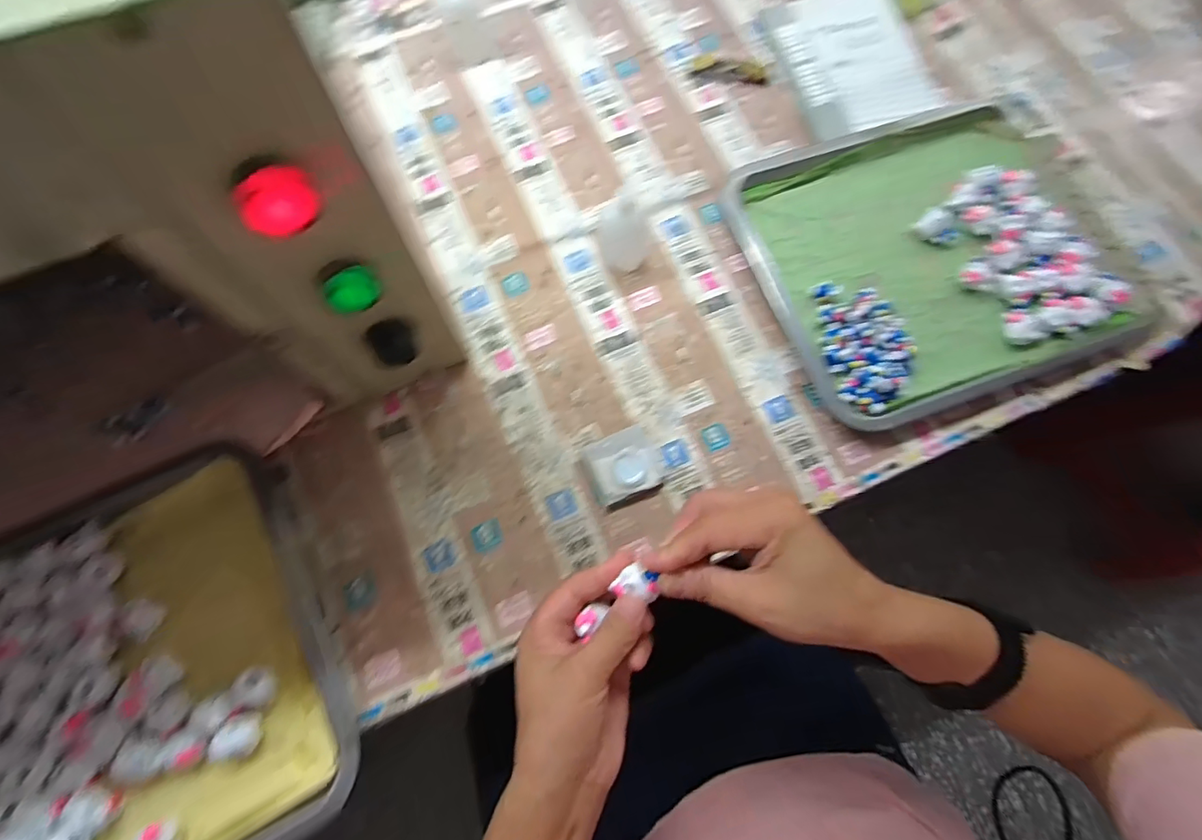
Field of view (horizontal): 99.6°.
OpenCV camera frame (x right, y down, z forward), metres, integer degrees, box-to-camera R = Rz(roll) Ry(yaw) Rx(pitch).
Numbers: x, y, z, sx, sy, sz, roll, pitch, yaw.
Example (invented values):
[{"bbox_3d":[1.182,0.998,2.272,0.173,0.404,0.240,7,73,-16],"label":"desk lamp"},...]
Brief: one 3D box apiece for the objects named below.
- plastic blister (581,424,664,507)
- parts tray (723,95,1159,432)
[{"bbox_3d":[0.016,0.034,0.386,0.051,0.016,0.049,-22,76,-8],"label":"plastic blister"},{"bbox_3d":[0.290,-0.154,0.445,0.307,0.024,0.268,-19,75,-7],"label":"parts tray"}]

